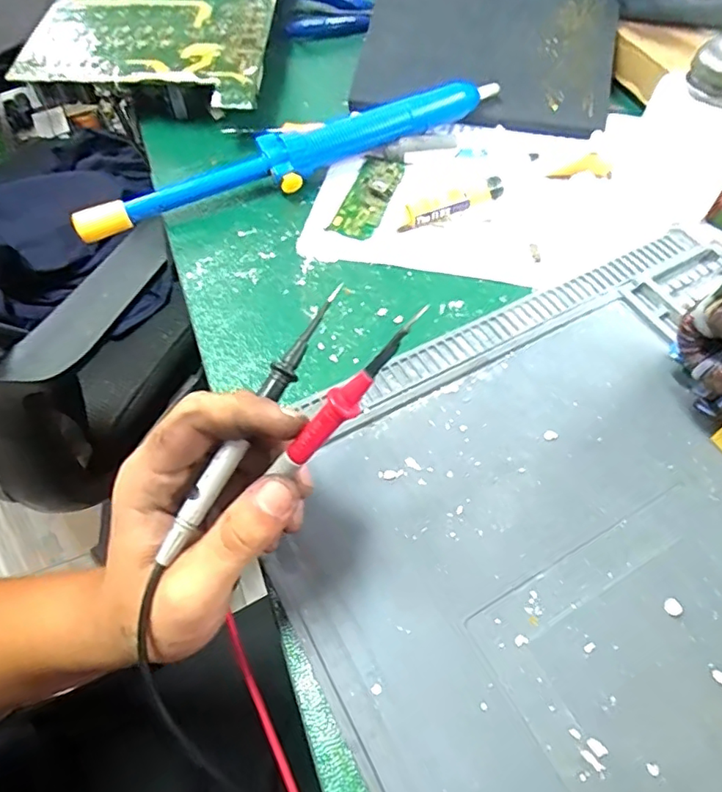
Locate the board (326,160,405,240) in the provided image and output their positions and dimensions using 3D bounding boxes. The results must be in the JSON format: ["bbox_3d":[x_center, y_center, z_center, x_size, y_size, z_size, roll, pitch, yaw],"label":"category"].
[{"bbox_3d":[0.006,-0.146,0.389,0.030,0.005,0.085,18,61,12],"label":"board"}]

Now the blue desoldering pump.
[{"bbox_3d":[-0.042,-0.171,0.388,0.315,0.029,0.036,-22,61,-12],"label":"blue desoldering pump"}]

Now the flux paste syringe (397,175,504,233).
[{"bbox_3d":[0.063,-0.134,0.374,0.078,0.011,0.016,-20,60,-11],"label":"flux paste syringe"}]

